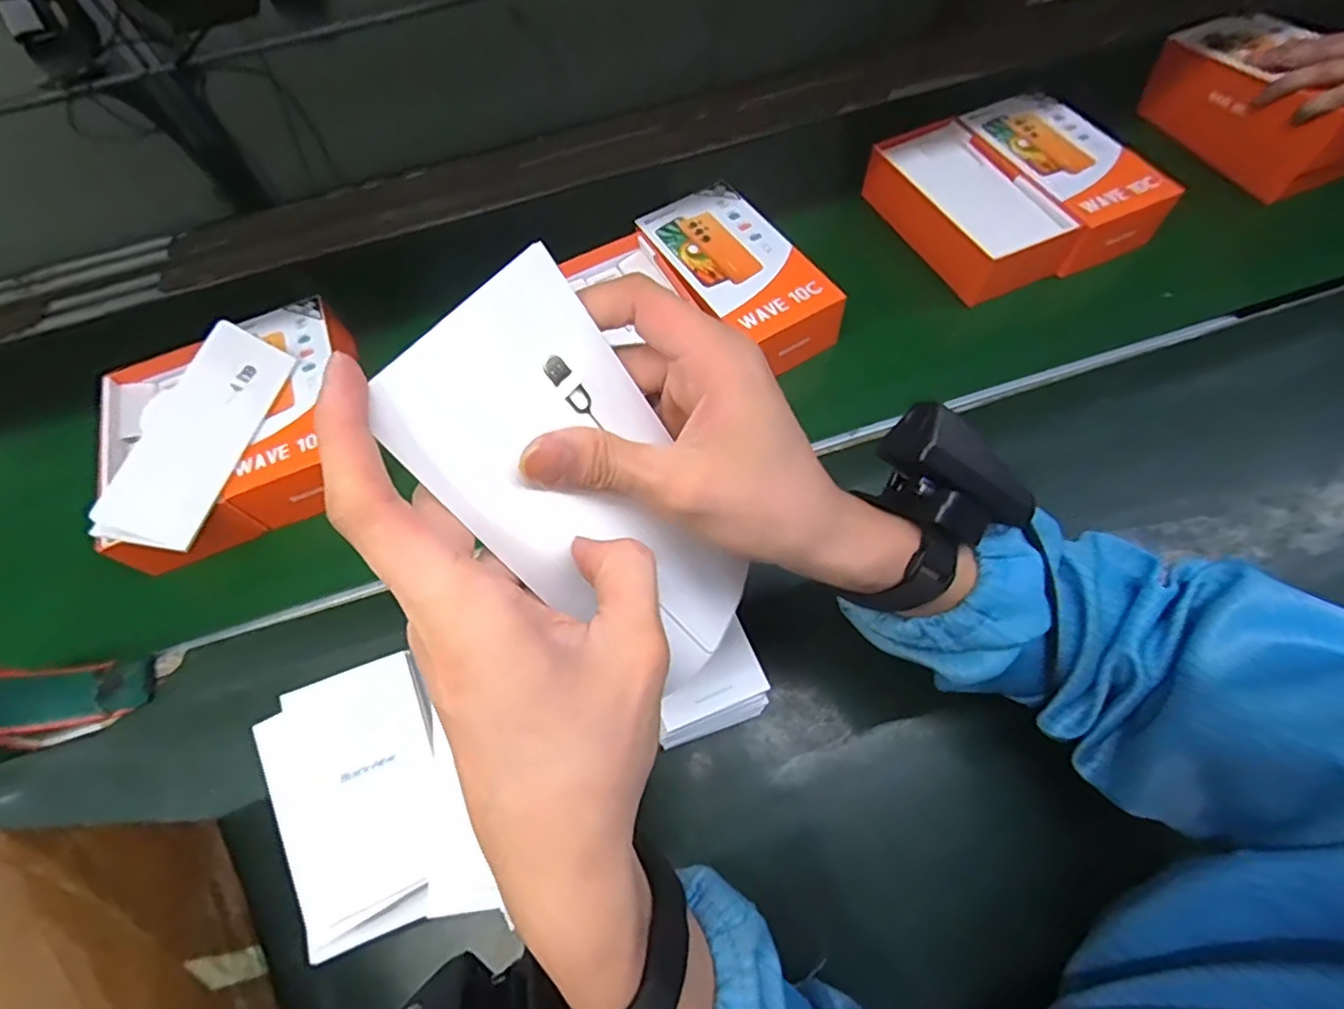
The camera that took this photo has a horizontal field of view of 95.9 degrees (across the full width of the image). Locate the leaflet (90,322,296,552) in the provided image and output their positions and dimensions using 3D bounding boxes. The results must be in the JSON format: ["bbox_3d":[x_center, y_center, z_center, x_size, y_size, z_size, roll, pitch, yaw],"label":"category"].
[{"bbox_3d":[-0.352,-0.052,0.453,0.060,0.008,0.176,28,63,-31],"label":"leaflet"}]

